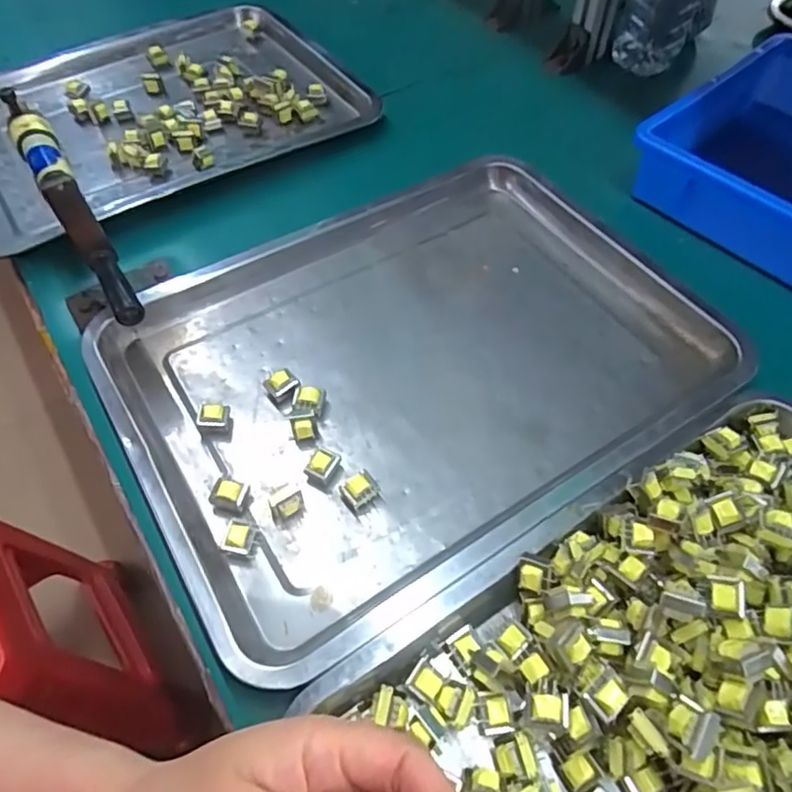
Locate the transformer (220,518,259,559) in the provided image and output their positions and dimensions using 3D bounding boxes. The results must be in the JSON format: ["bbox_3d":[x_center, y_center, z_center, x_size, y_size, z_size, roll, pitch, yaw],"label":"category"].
[{"bbox_3d":[-0.091,0.083,0.347,0.019,0.018,0.019,0,57,0],"label":"transformer"}]

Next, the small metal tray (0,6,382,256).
[{"bbox_3d":[-0.243,-0.281,0.587,0.391,0.027,0.284,-28,61,-17],"label":"small metal tray"}]

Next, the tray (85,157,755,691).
[{"bbox_3d":[0.015,-0.028,0.424,0.392,0.031,0.290,-29,61,-17],"label":"tray"}]

